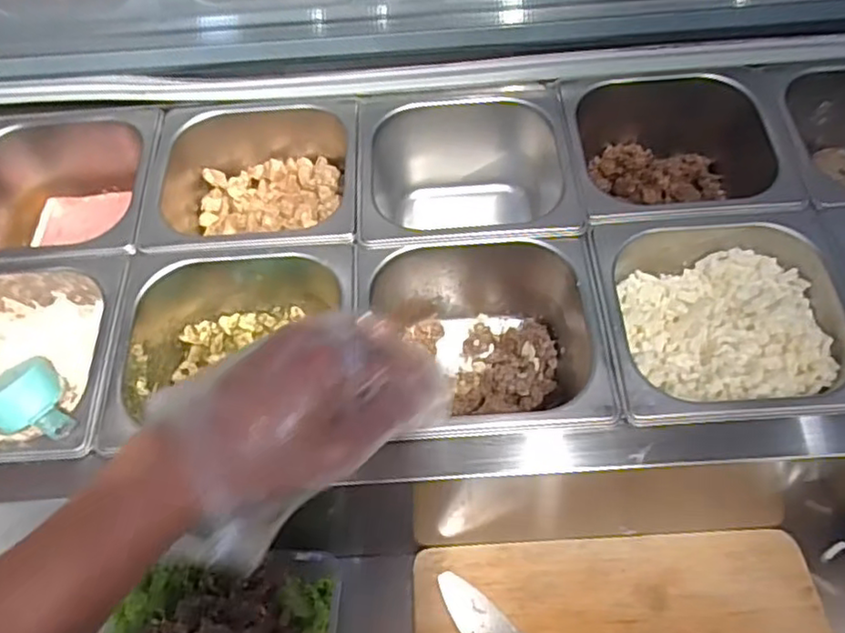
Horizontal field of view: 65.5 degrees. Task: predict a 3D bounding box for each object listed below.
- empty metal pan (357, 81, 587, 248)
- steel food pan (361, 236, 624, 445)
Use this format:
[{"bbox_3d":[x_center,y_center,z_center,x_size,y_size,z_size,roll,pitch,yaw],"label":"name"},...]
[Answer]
[{"bbox_3d":[0.037,-0.107,0.578,0.176,0.110,0.170,-3,52,1],"label":"empty metal pan"},{"bbox_3d":[0.042,0.022,0.506,0.173,0.103,0.172,-3,52,1],"label":"steel food pan"}]

